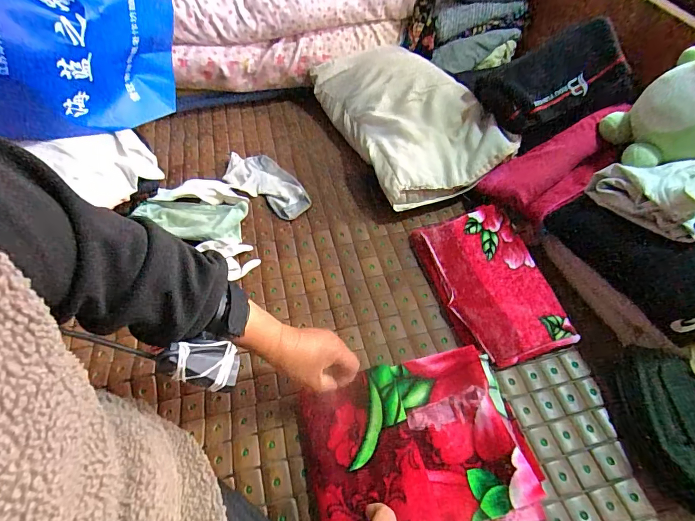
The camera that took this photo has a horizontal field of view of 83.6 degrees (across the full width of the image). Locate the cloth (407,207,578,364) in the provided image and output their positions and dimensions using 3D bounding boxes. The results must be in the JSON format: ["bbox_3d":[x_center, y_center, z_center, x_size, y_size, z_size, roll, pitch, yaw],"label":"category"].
[{"bbox_3d":[0.206,0.031,0.571,0.143,0.045,0.233,-15,56,-11],"label":"cloth"}]

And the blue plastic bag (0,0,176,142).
[{"bbox_3d":[-0.418,-0.337,0.591,0.194,0.250,0.300,3,55,1],"label":"blue plastic bag"}]

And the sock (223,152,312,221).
[{"bbox_3d":[-0.149,-0.147,0.738,0.197,0.019,0.094,37,62,22],"label":"sock"}]

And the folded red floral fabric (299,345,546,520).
[{"bbox_3d":[0.079,0.208,0.445,0.248,0.025,0.187,-9,56,-7],"label":"folded red floral fabric"}]

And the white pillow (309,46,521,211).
[{"bbox_3d":[0.106,-0.275,0.758,0.238,0.100,0.412,-19,57,-14],"label":"white pillow"}]

